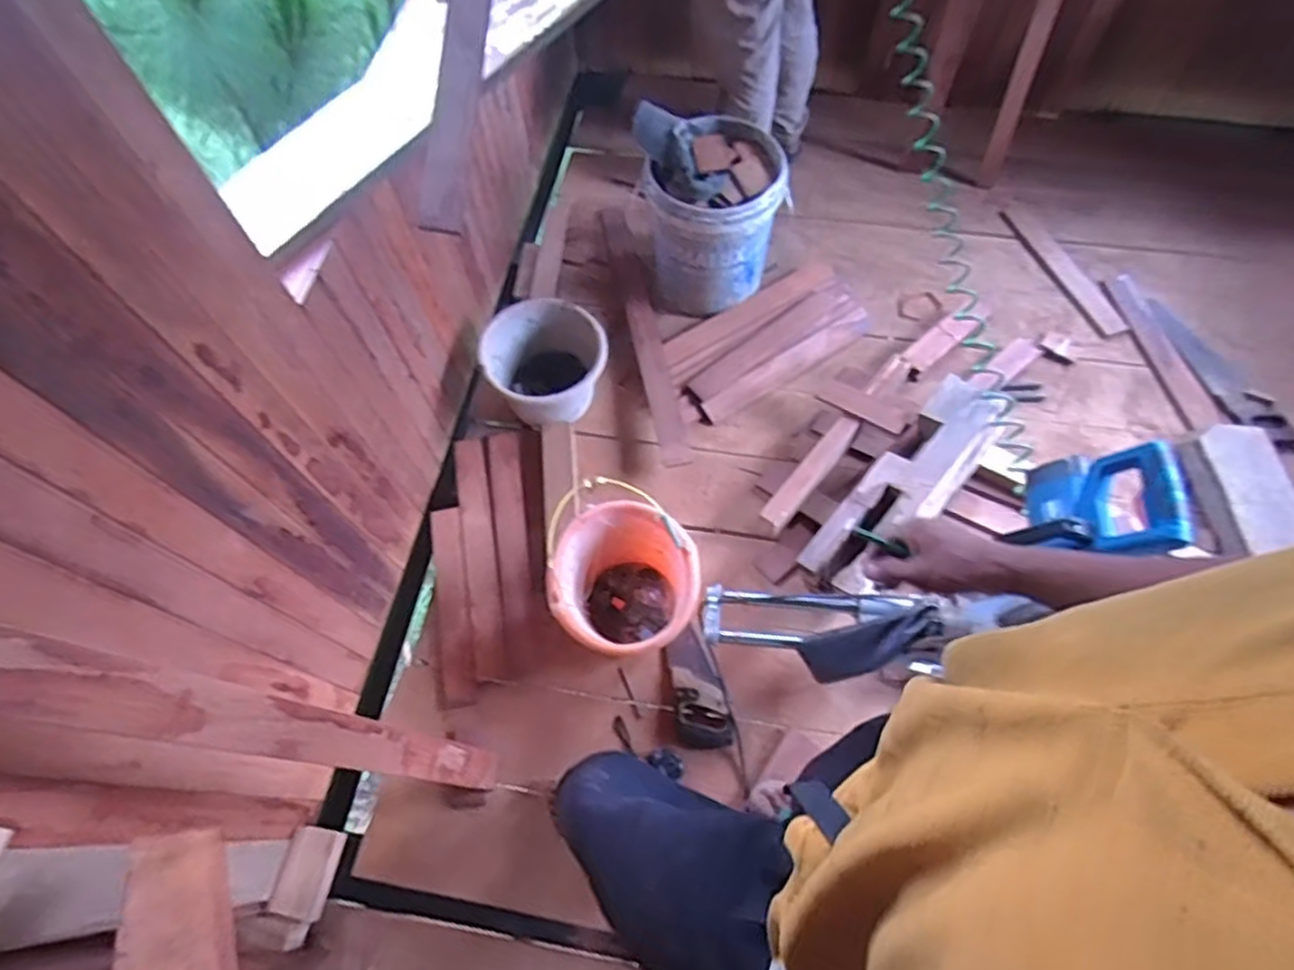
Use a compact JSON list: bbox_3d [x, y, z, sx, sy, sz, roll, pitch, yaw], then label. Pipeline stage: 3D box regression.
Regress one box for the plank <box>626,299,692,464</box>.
[{"bbox_3d":[0.020,-0.248,1.673,0.071,0.035,0.442,-6,69,-17],"label":"plank"}]

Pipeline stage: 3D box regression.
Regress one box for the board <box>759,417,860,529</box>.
[{"bbox_3d":[0.352,-0.030,1.500,0.053,0.036,0.295,37,71,18],"label":"board"}]

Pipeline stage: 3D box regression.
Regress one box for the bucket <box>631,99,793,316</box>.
[{"bbox_3d":[0.149,-0.653,1.665,0.311,0.393,0.308,-1,65,2],"label":"bucket"}]

